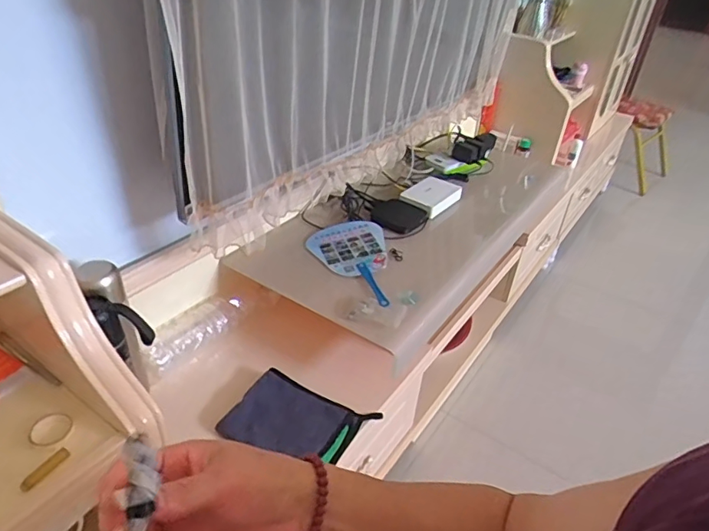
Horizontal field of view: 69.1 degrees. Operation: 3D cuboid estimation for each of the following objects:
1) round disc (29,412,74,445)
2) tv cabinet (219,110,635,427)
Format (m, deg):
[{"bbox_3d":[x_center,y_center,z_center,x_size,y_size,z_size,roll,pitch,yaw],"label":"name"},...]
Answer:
[{"bbox_3d":[-0.330,0.176,0.556,0.044,0.009,0.038,14,36,13],"label":"round disc"},{"bbox_3d":[0.346,-0.089,1.477,0.372,0.449,1.469,27,41,29],"label":"tv cabinet"}]

